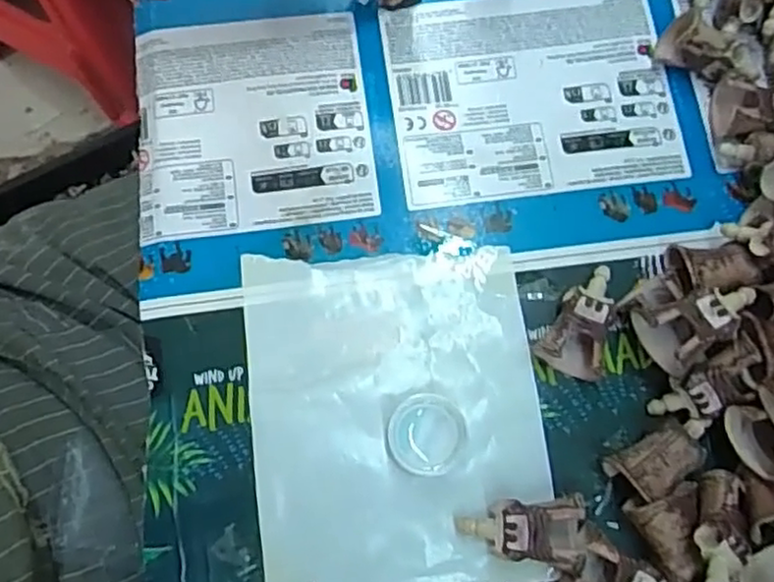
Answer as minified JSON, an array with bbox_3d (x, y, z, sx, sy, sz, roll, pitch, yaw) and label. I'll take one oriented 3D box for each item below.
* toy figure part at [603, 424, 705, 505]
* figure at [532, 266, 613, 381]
[{"bbox_3d":[0.111,0.070,0.286,0.036,0.020,0.021,-26,78,-7],"label":"toy figure part"},{"bbox_3d":[0.087,0.013,0.300,0.029,0.018,0.048,30,78,6],"label":"figure"}]

